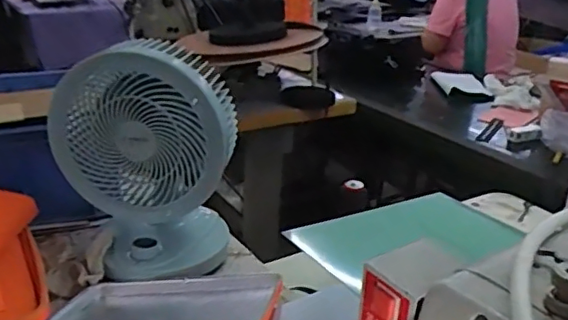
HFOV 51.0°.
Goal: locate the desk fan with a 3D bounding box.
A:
[{"bbox_3d":[-0.187,-0.005,0.802,0.223,0.287,0.190,-6,25,-18],"label":"desk fan"}]

